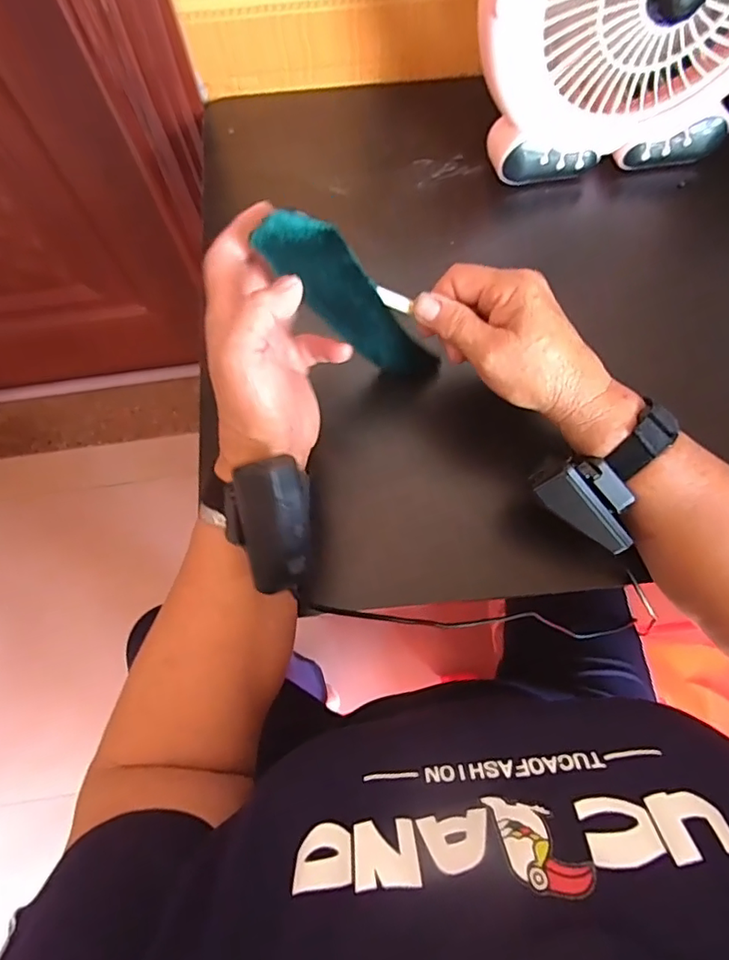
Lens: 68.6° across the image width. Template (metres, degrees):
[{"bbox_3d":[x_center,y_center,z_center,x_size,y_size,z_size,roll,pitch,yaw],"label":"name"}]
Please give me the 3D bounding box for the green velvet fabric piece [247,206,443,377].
[{"bbox_3d":[-0.002,-0.106,0.346,0.039,0.166,0.021,-1,68,35],"label":"green velvet fabric piece"}]

